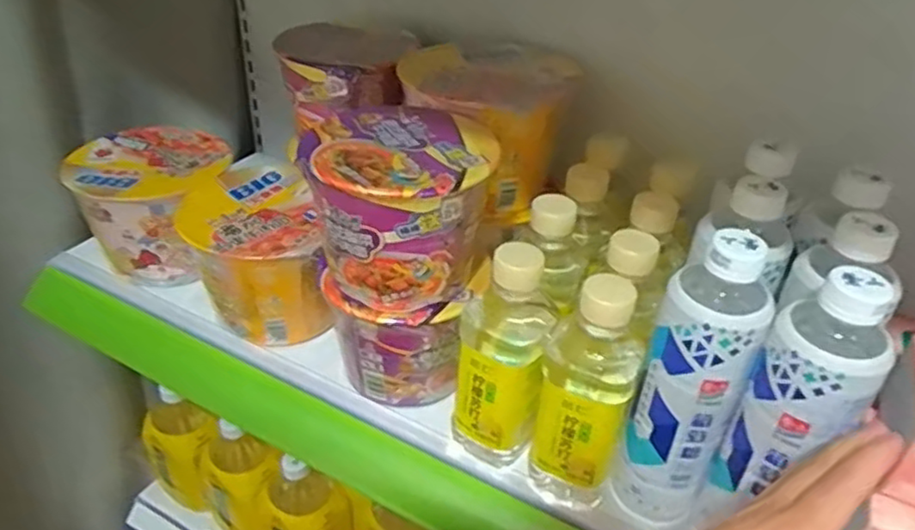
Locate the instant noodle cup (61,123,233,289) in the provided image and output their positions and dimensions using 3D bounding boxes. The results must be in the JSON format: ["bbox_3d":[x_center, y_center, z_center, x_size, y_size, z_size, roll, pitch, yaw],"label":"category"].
[{"bbox_3d":[-0.293,-0.061,0.659,0.133,0.102,0.138,2,37,-2],"label":"instant noodle cup"}]

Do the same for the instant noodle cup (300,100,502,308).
[{"bbox_3d":[-0.038,-0.043,0.480,0.117,0.098,0.124,2,37,-2],"label":"instant noodle cup"}]

